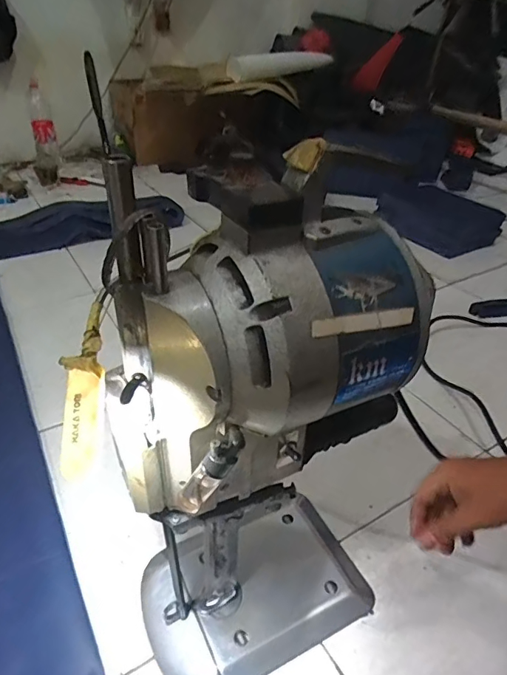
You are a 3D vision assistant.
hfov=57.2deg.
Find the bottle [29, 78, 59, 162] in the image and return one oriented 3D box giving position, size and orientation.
[{"bbox_3d":[-0.744,-0.759,1.636,0.072,0.241,0.064,-12,39,-18],"label":"bottle"}]

